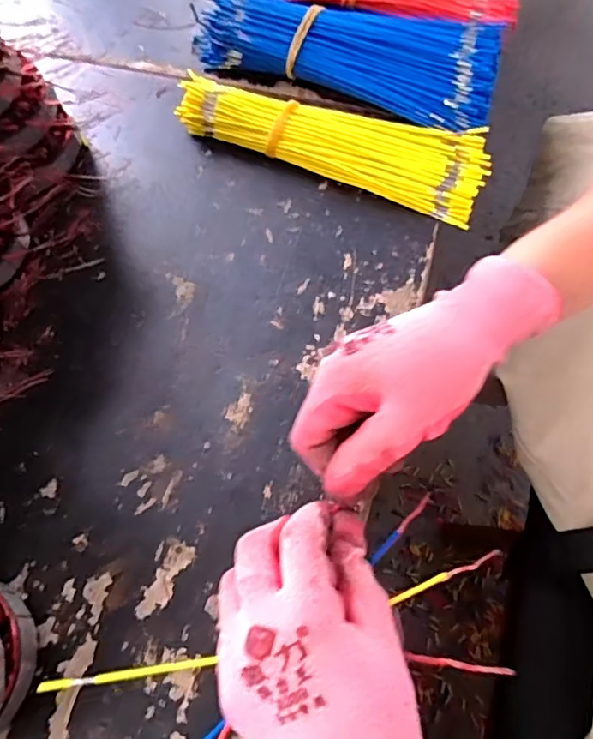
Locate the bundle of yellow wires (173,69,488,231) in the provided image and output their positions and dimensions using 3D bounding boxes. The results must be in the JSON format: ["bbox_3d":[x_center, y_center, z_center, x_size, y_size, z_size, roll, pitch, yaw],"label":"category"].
[{"bbox_3d":[0.027,-0.182,0.447,0.240,0.031,0.072,23,70,13],"label":"bundle of yellow wires"}]

